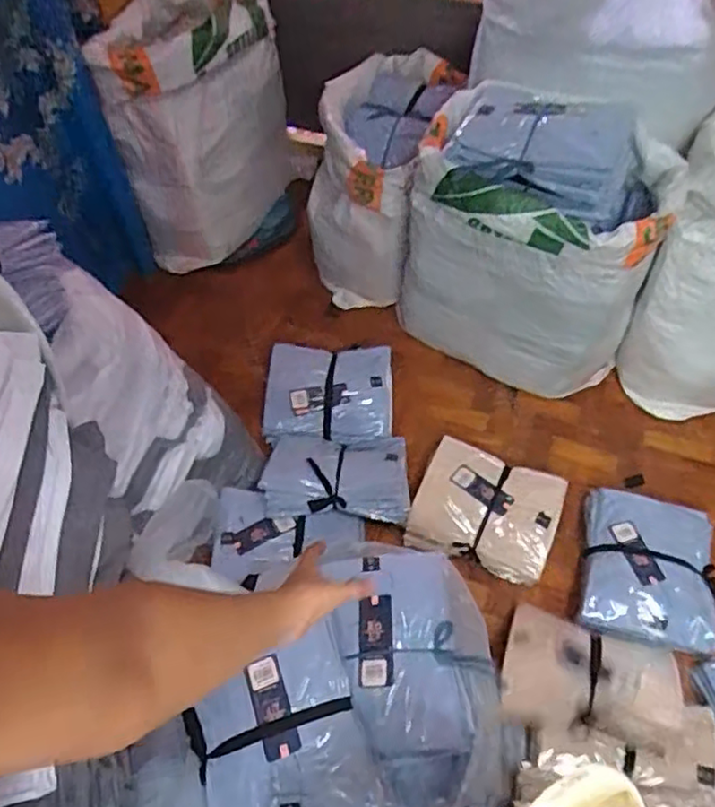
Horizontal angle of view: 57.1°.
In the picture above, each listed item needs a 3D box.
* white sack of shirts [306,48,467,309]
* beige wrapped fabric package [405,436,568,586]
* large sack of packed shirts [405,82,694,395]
[{"bbox_3d":[0.059,-0.505,1.518,0.301,0.421,0.500,5,56,8],"label":"white sack of shirts"},{"bbox_3d":[0.244,0.203,1.246,0.250,0.082,0.222,15,58,15],"label":"beige wrapped fabric package"},{"bbox_3d":[0.314,-0.288,1.272,0.462,0.523,0.259,22,60,19],"label":"large sack of packed shirts"}]

